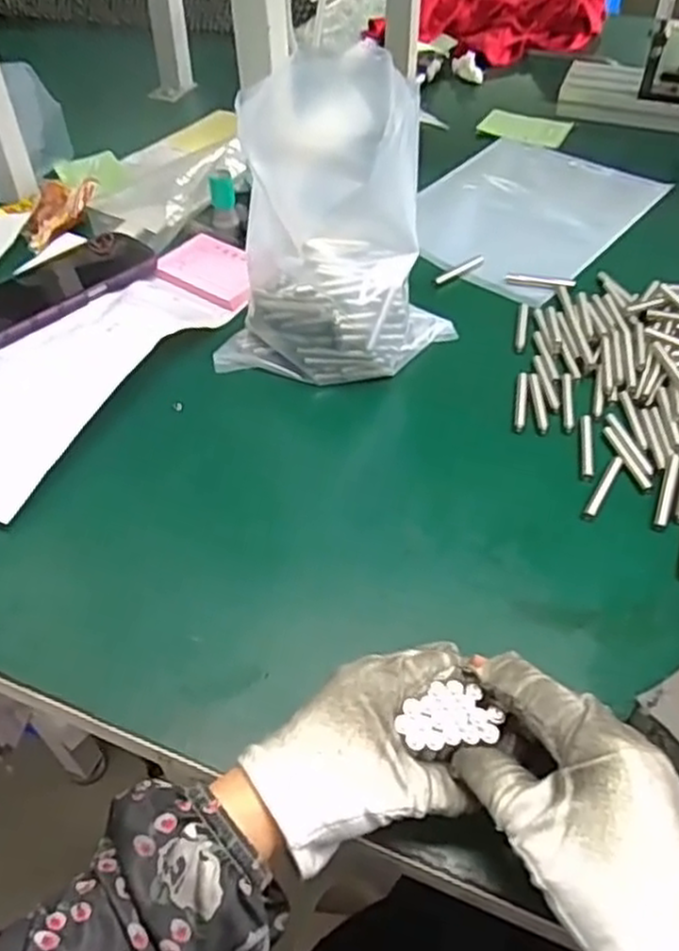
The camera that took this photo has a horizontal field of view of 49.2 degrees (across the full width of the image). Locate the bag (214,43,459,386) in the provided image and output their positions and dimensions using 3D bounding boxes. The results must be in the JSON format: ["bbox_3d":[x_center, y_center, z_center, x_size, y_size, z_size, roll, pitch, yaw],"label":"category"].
[{"bbox_3d":[-0.001,-0.163,0.511,0.176,0.195,0.076,0,46,-1],"label":"bag"}]

